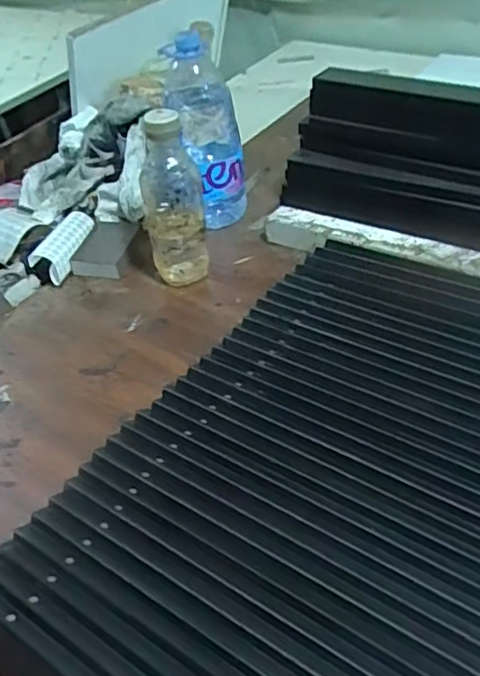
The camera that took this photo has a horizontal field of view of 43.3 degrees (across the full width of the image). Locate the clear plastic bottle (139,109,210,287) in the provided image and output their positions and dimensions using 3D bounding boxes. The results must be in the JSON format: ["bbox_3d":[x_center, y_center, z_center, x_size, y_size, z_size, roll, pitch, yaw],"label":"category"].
[{"bbox_3d":[-0.081,-0.160,0.725,0.075,0.211,0.059,-6,42,2],"label":"clear plastic bottle"}]

